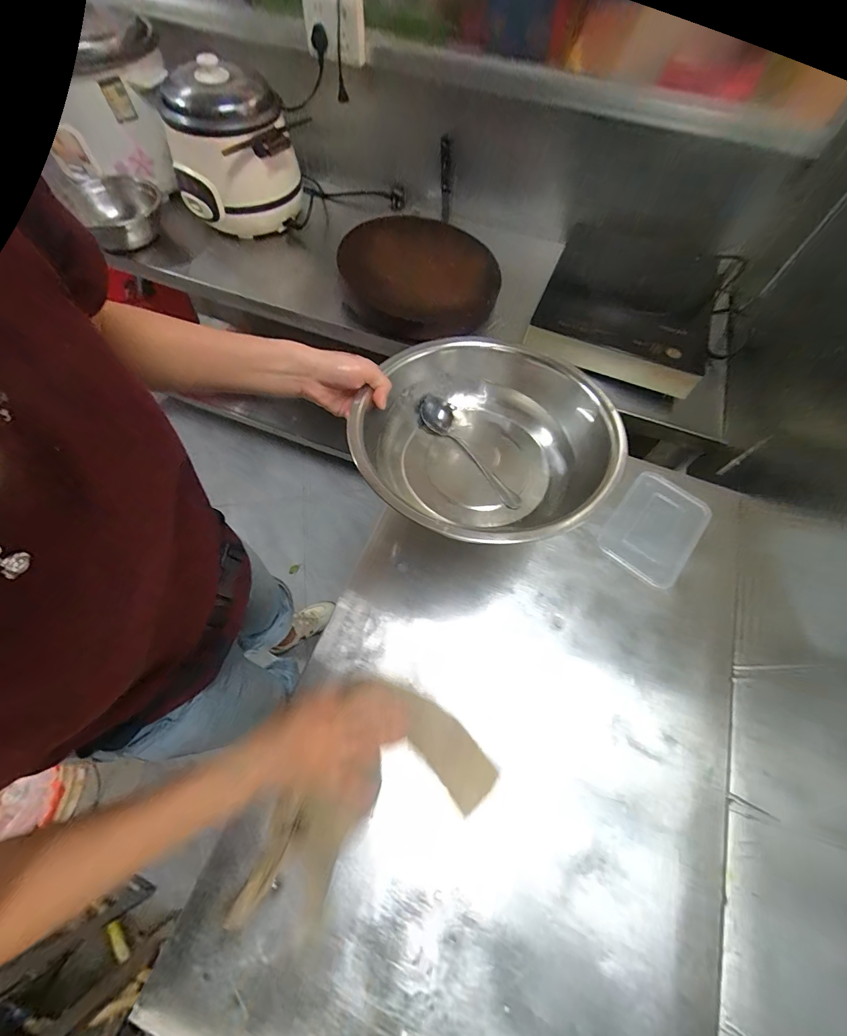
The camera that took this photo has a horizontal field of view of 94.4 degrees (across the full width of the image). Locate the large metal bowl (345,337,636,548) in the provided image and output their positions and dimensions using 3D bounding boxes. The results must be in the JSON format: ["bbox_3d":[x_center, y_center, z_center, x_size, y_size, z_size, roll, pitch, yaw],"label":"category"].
[{"bbox_3d":[0.067,-0.098,0.438,0.270,0.096,0.224,29,67,13],"label":"large metal bowl"}]

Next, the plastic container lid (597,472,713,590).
[{"bbox_3d":[0.341,0.011,0.573,0.115,0.005,0.171,38,69,16],"label":"plastic container lid"}]

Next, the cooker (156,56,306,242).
[{"bbox_3d":[-0.413,-0.776,0.843,0.239,0.245,0.235,-20,66,-12],"label":"cooker"}]

